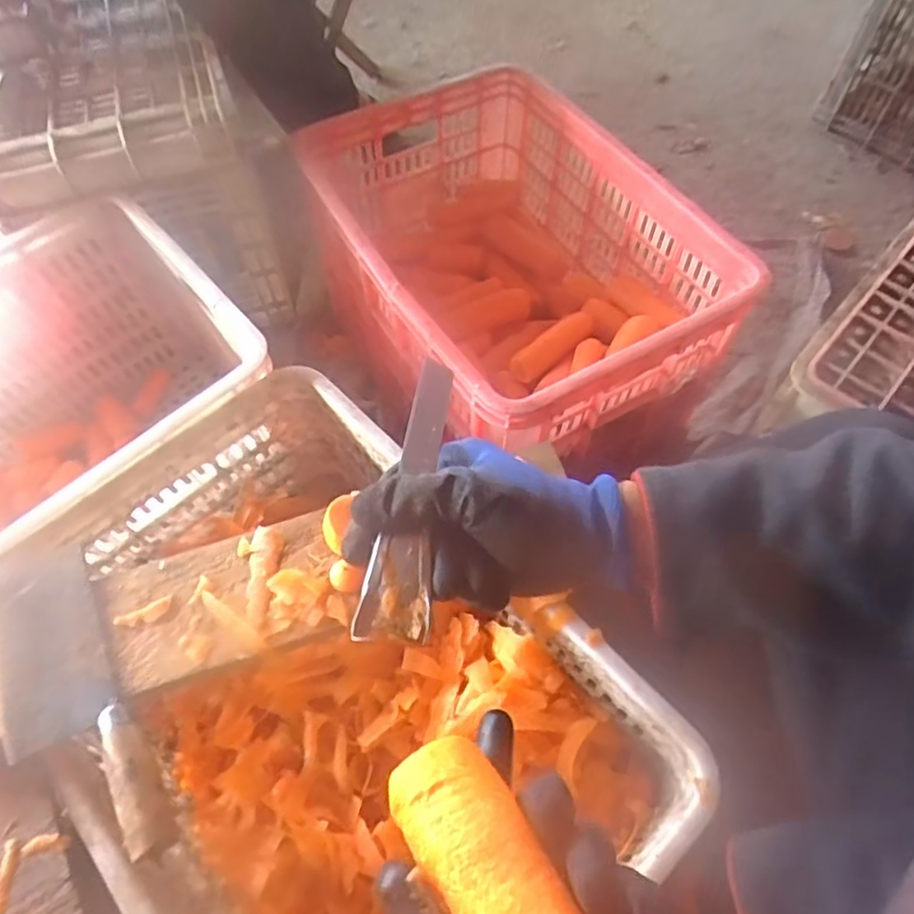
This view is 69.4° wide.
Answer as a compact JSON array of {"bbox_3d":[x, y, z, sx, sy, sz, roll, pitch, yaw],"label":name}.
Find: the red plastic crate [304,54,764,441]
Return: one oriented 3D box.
[{"bbox_3d":[0.061,-0.235,0.837,0.349,0.233,0.500,-27,63,-14],"label":"red plastic crate"}]

